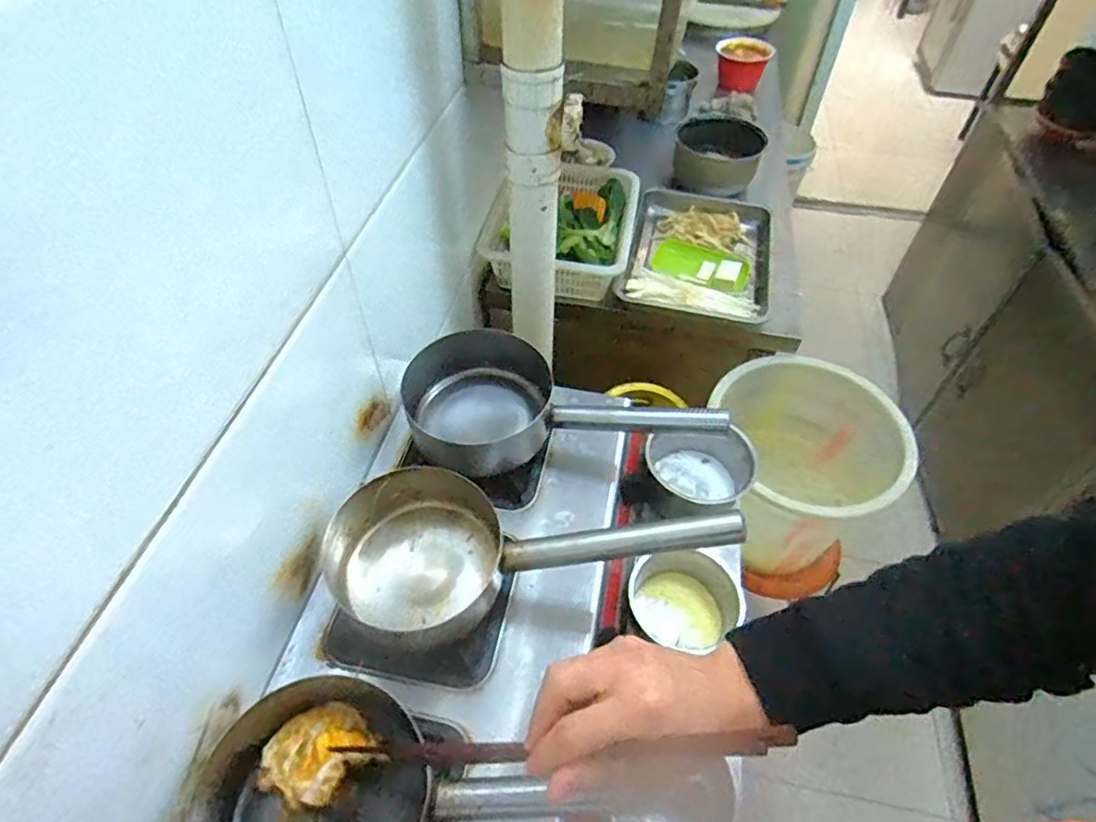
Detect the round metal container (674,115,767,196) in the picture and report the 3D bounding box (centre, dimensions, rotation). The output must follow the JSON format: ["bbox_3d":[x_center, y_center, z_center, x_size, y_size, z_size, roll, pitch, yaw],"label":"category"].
[{"bbox_3d":[0.390,-0.585,1.428,0.192,0.107,0.203,11,51,8],"label":"round metal container"}]

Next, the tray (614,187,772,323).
[{"bbox_3d":[0.311,-0.319,1.280,0.293,0.046,0.393,13,51,10],"label":"tray"}]

